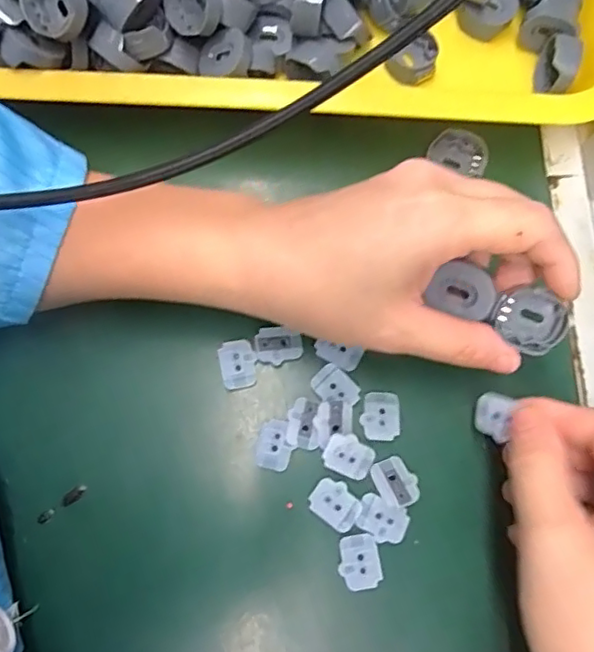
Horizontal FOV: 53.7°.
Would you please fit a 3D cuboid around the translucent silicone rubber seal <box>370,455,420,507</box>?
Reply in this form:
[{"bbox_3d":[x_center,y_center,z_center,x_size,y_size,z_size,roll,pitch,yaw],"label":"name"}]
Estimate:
[{"bbox_3d":[0.043,0.068,0.255,0.017,0.004,0.021,-24,77,-7],"label":"translucent silicone rubber seal"}]

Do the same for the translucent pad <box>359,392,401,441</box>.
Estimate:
[{"bbox_3d":[0.038,0.040,0.263,0.017,0.004,0.021,2,75,-1],"label":"translucent pad"}]

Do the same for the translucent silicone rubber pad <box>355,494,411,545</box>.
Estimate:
[{"bbox_3d":[0.037,0.084,0.253,0.021,0.005,0.017,26,76,6],"label":"translucent silicone rubber pad"}]

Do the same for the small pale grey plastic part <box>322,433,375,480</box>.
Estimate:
[{"bbox_3d":[0.023,0.057,0.258,0.021,0.005,0.016,22,76,5],"label":"small pale grey plastic part"}]

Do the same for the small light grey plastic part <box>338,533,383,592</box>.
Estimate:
[{"bbox_3d":[0.026,0.100,0.248,0.017,0.004,0.021,-11,75,-4],"label":"small light grey plastic part"}]

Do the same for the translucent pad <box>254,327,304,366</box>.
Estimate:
[{"bbox_3d":[-0.009,0.009,0.271,0.021,0.005,0.016,-3,75,-2],"label":"translucent pad"}]

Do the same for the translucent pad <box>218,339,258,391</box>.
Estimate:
[{"bbox_3d":[-0.027,0.017,0.268,0.016,0.006,0.021,-11,75,-4],"label":"translucent pad"}]

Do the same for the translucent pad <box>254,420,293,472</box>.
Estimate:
[{"bbox_3d":[-0.010,0.053,0.259,0.015,0.004,0.021,14,75,3],"label":"translucent pad"}]

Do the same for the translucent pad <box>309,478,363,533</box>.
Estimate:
[{"bbox_3d":[0.017,0.077,0.252,0.022,0.004,0.016,36,77,8],"label":"translucent pad"}]

